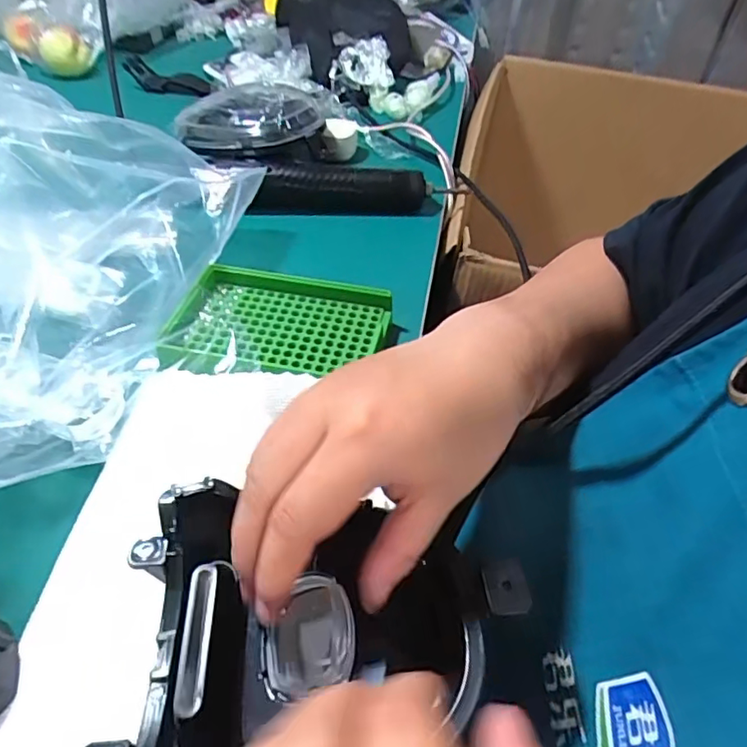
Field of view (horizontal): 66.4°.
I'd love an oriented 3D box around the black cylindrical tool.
[{"bbox_3d":[-0.031,-0.163,0.503,0.149,0.034,0.029,-1,46,-3],"label":"black cylindrical tool"}]

